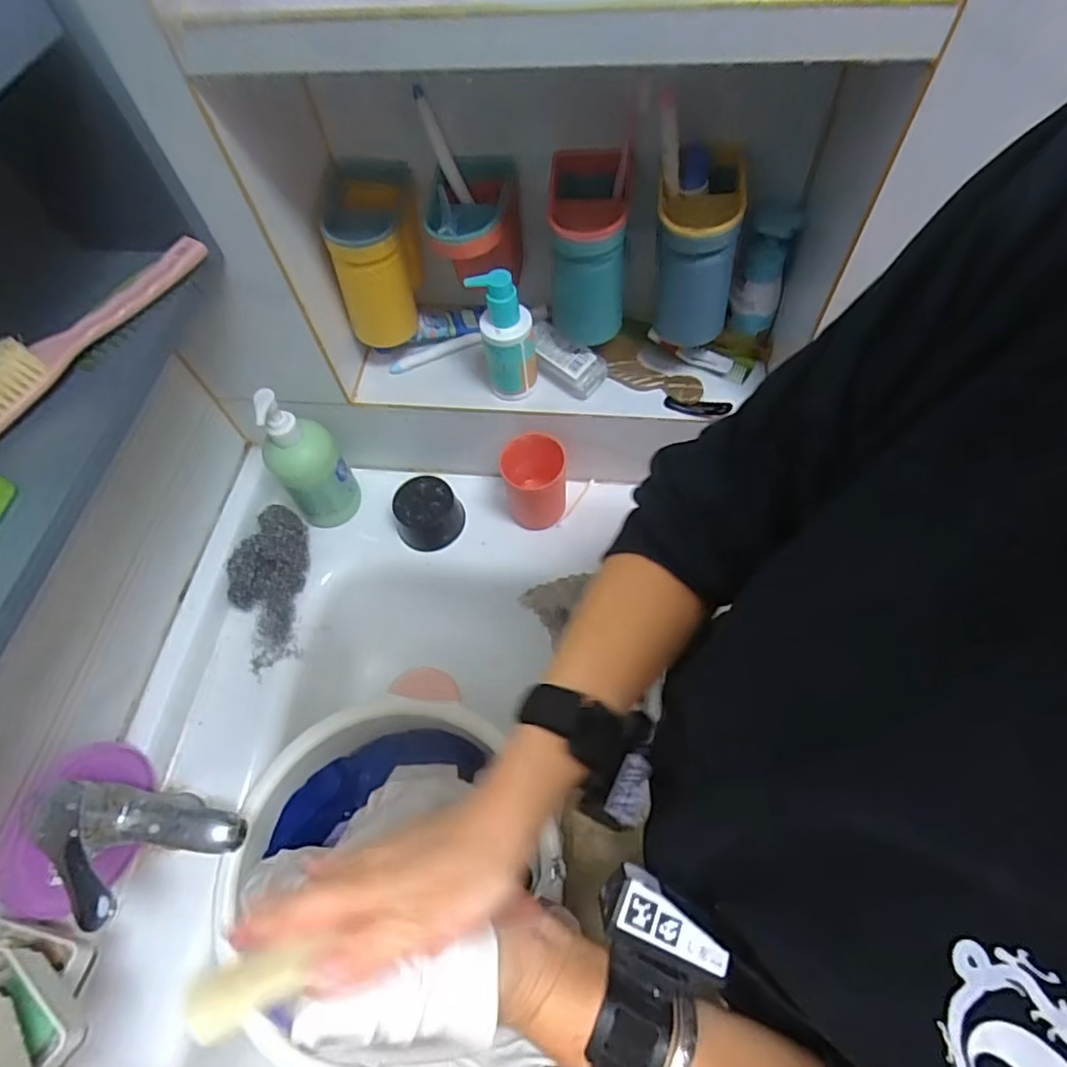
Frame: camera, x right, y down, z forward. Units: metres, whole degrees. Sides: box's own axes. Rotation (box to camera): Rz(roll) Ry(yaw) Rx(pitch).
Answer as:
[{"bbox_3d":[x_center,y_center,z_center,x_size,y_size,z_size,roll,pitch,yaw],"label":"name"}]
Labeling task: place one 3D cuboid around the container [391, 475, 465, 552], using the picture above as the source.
[{"bbox_3d":[-0.121,-0.023,0.660,0.070,0.043,0.073,-2,61,3],"label":"container"}]

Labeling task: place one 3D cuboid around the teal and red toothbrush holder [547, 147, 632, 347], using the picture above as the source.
[{"bbox_3d":[0.051,-0.259,0.546,0.069,0.122,0.111,1,61,5],"label":"teal and red toothbrush holder"}]

